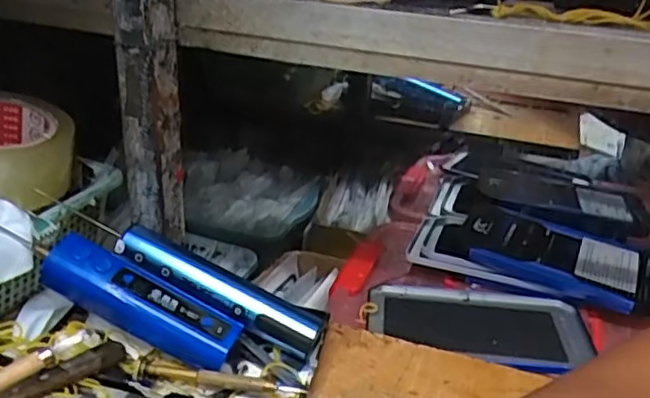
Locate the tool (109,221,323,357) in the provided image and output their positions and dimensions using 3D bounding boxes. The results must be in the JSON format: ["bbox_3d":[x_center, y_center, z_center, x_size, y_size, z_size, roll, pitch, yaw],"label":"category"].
[{"bbox_3d":[-0.076,0.063,0.446,0.153,0.022,0.034,27,30,8],"label":"tool"}]

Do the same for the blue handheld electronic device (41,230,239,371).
[{"bbox_3d":[-0.119,0.066,0.421,0.130,0.033,0.032,27,28,-1],"label":"blue handheld electronic device"}]

